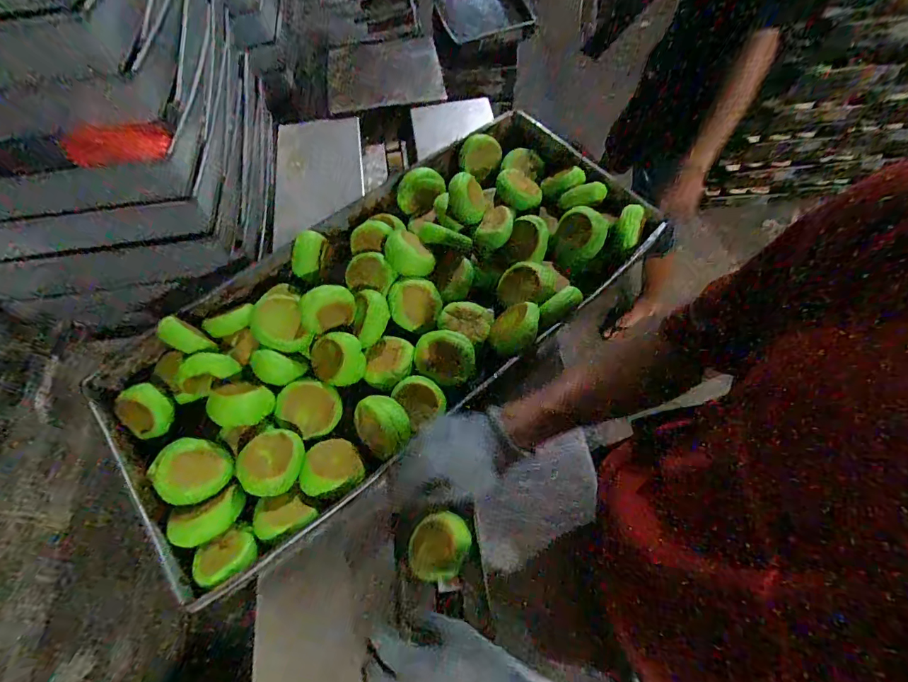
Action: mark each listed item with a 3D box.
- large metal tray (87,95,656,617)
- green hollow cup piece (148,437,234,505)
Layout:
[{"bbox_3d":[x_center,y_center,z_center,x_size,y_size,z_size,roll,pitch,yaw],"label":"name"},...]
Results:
[{"bbox_3d":[-0.084,-0.062,0.633,0.775,0.089,0.372,-37,67,-15],"label":"large metal tray"},{"bbox_3d":[-0.308,0.154,0.517,0.077,0.046,0.066,-34,66,-14],"label":"green hollow cup piece"}]

